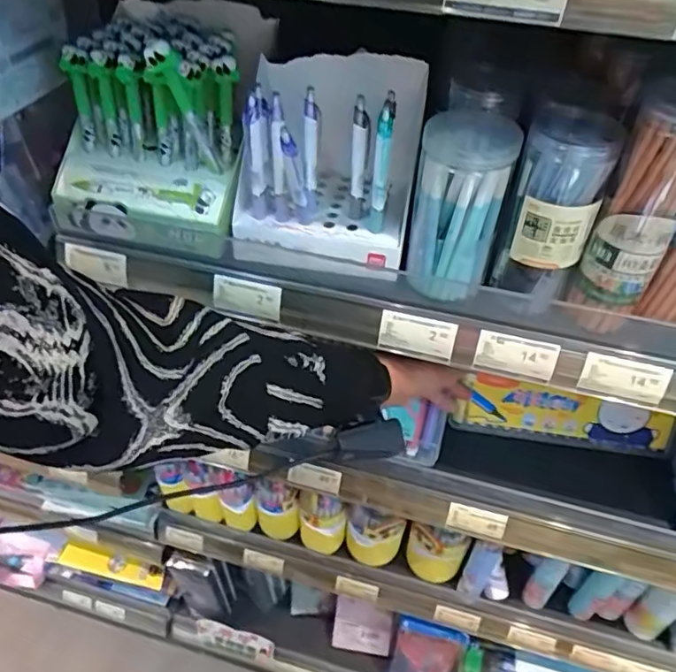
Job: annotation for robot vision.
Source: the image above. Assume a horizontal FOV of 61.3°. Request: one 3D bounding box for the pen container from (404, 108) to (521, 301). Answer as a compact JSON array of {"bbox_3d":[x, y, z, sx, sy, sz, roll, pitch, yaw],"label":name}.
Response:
[{"bbox_3d":[0.099,-0.108,0.472,0.074,0.128,0.080,10,45,8],"label":"pen container"}]

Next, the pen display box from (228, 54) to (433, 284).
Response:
[{"bbox_3d":[-0.009,-0.152,0.502,0.146,0.129,0.147,7,45,6],"label":"pen display box"}]

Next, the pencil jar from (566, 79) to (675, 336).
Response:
[{"bbox_3d":[0.221,-0.086,0.421,0.060,0.170,0.062,25,49,21],"label":"pencil jar"}]

